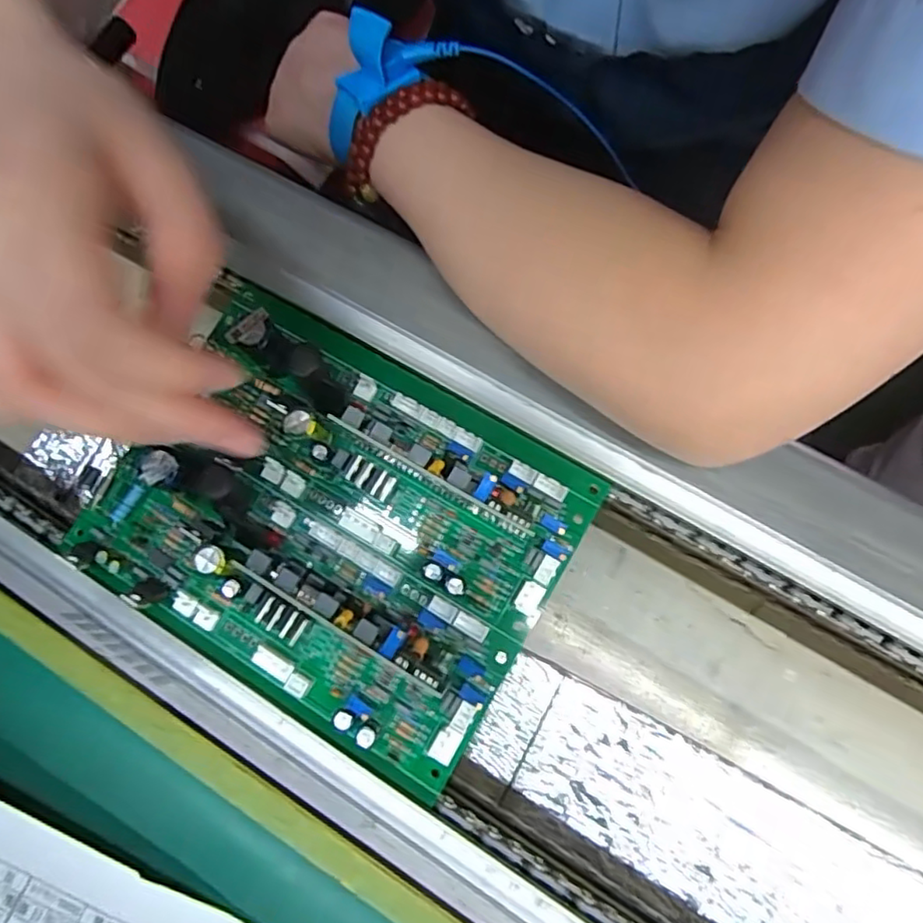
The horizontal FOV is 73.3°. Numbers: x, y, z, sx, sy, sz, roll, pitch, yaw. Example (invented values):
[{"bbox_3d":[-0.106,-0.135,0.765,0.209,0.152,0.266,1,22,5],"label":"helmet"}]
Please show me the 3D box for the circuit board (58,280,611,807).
[{"bbox_3d":[-0.053,0.021,0.234,0.176,0.038,0.131,29,76,10],"label":"circuit board"}]

